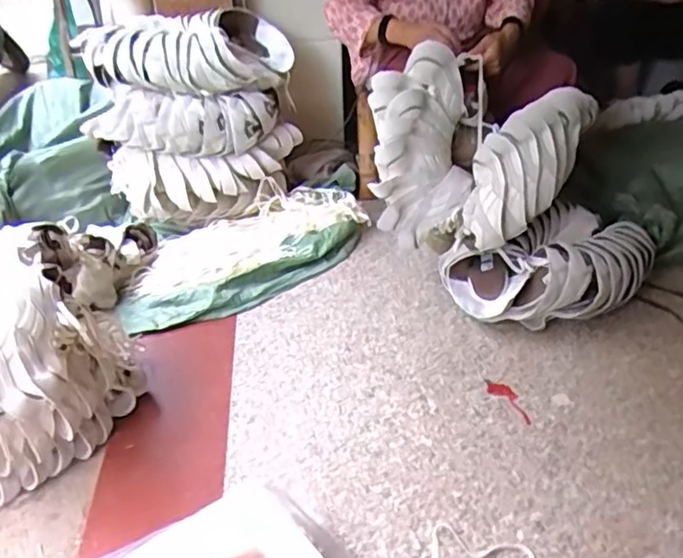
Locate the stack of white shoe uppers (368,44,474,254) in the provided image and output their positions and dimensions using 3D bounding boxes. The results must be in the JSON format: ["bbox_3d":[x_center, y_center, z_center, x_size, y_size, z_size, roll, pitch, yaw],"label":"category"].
[{"bbox_3d":[0.168,-0.272,1.346,0.210,0.420,0.112,1,16,4],"label":"stack of white shoe uppers"}]

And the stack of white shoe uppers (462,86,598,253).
[{"bbox_3d":[0.386,-0.246,1.339,0.144,0.136,0.388,37,91,38],"label":"stack of white shoe uppers"}]

